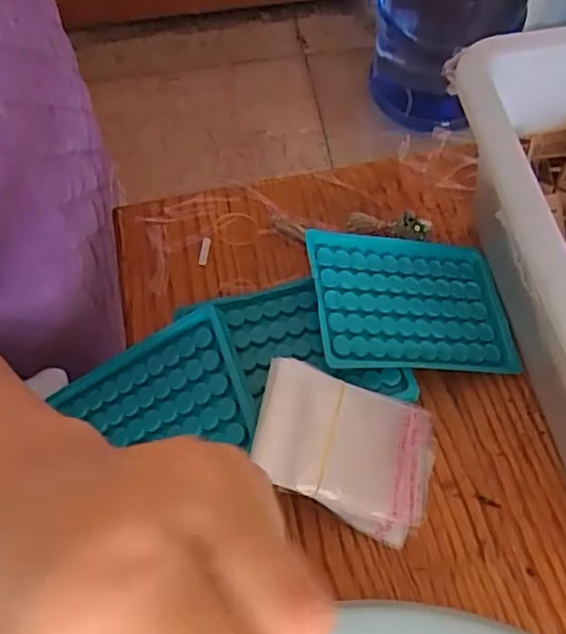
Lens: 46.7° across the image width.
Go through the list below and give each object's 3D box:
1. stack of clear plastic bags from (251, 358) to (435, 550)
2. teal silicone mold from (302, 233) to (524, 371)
[{"bbox_3d":[0.035,0.075,0.357,0.112,0.011,0.074,22,72,-24],"label":"stack of clear plastic bags"},{"bbox_3d":[0.081,-0.008,0.410,0.128,0.007,0.090,4,59,-18],"label":"teal silicone mold"}]

